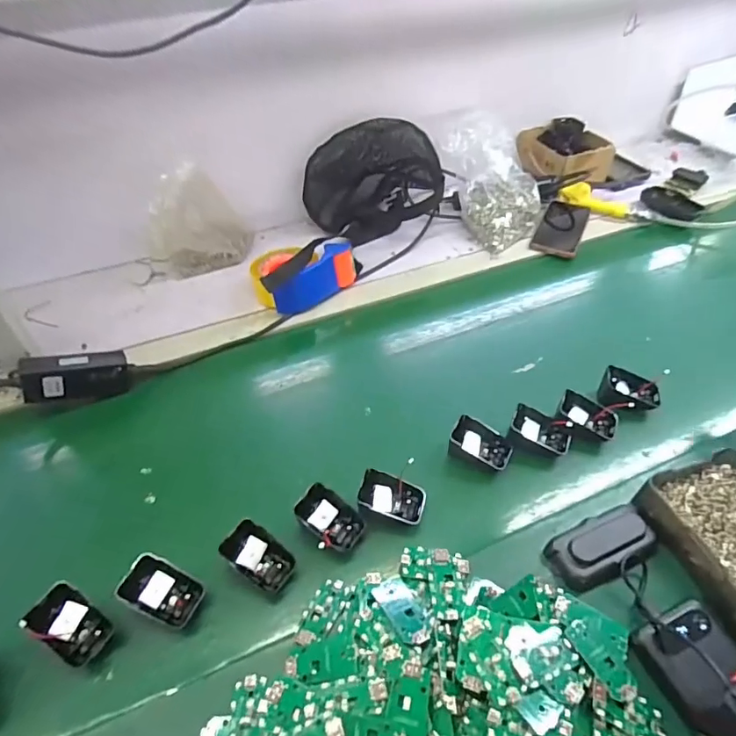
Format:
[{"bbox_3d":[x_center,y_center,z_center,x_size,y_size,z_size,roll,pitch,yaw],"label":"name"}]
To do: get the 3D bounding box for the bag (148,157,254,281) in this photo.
[{"bbox_3d":[-0.274,-0.231,0.794,0.157,0.164,0.065,-16,47,-14],"label":"bag"}]

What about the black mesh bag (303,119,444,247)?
[{"bbox_3d":[0.001,-0.343,0.878,0.231,0.164,0.164,-11,46,-10],"label":"black mesh bag"}]

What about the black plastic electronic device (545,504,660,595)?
[{"bbox_3d":[0.229,0.171,0.473,0.107,0.018,0.051,-19,48,-17],"label":"black plastic electronic device"}]

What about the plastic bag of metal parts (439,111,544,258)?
[{"bbox_3d":[0.226,-0.327,0.857,0.153,0.164,0.160,-33,53,-27],"label":"plastic bag of metal parts"}]

